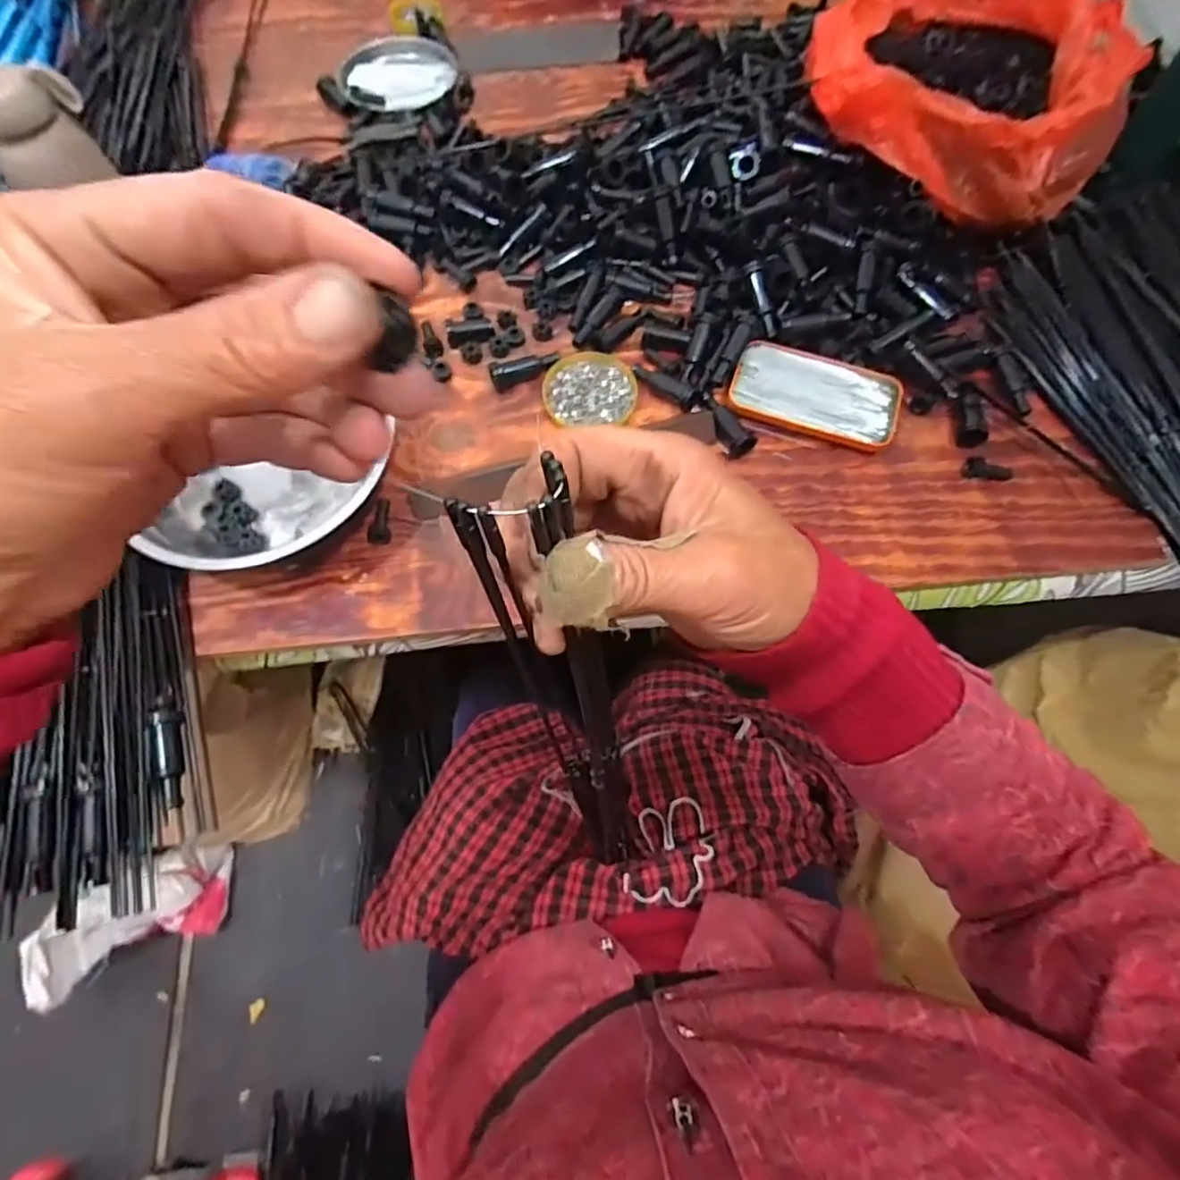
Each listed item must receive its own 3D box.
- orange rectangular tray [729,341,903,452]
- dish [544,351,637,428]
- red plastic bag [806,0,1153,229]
[{"bbox_3d":[0.202,-0.175,0.541,0.143,0.024,0.071,19,69,6],"label":"orange rectangular tray"},{"bbox_3d":[0.000,-0.183,0.551,0.082,0.011,0.070,-6,69,-4],"label":"dish"},{"bbox_3d":[0.353,-0.475,0.568,0.275,0.116,0.254,35,72,12],"label":"red plastic bag"}]

